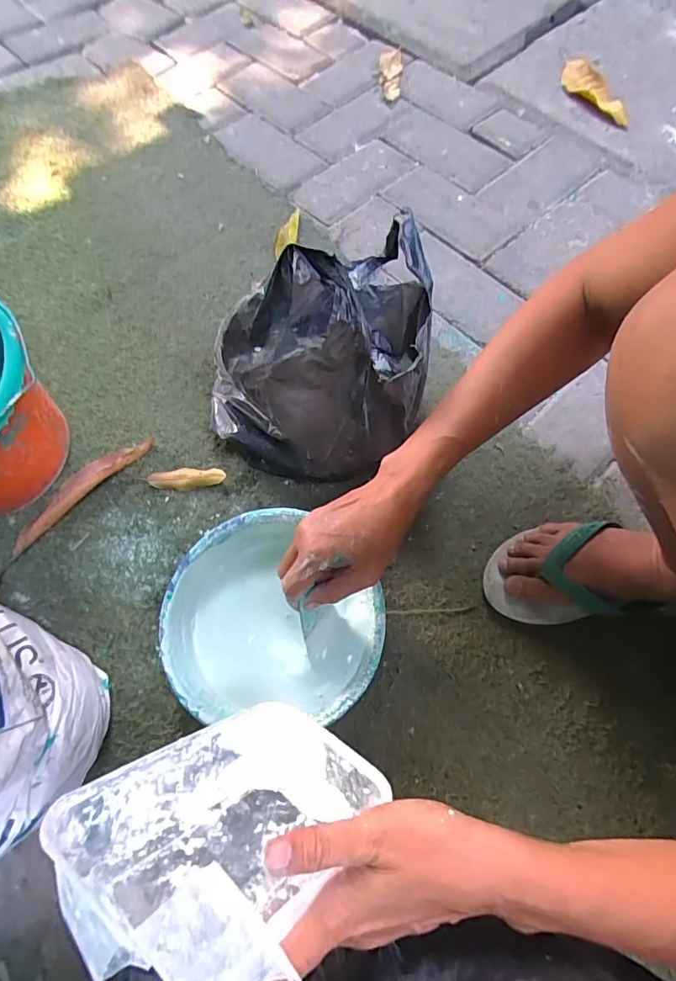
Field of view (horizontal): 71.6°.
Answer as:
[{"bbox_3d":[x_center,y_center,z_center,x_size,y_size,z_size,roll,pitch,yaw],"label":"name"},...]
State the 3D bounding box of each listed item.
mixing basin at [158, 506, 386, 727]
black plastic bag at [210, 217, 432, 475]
[{"bbox_3d":[-0.059,0.118,0.456,0.194,0.068,0.180,0,68,0],"label":"mixing basin"},{"bbox_3d":[-0.011,-0.134,0.477,0.249,0.222,0.167,-25,70,-9],"label":"black plastic bag"}]

